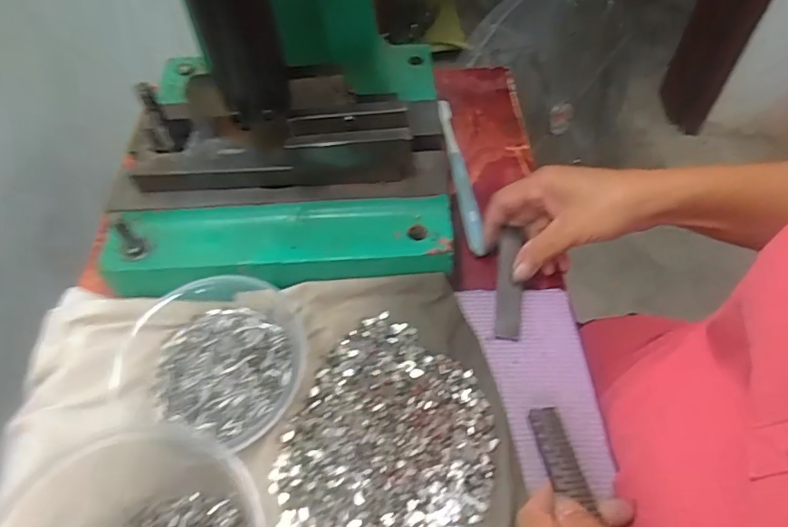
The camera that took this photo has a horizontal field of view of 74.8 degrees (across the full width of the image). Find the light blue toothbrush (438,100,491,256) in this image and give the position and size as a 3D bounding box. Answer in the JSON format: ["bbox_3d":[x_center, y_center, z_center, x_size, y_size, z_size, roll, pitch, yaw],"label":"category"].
[{"bbox_3d":[0.061,-0.086,0.475,0.016,0.009,0.187,-4,57,-5],"label":"light blue toothbrush"}]

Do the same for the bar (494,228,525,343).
[{"bbox_3d":[0.088,0.015,0.395,0.019,0.006,0.087,6,67,2],"label":"bar"}]

